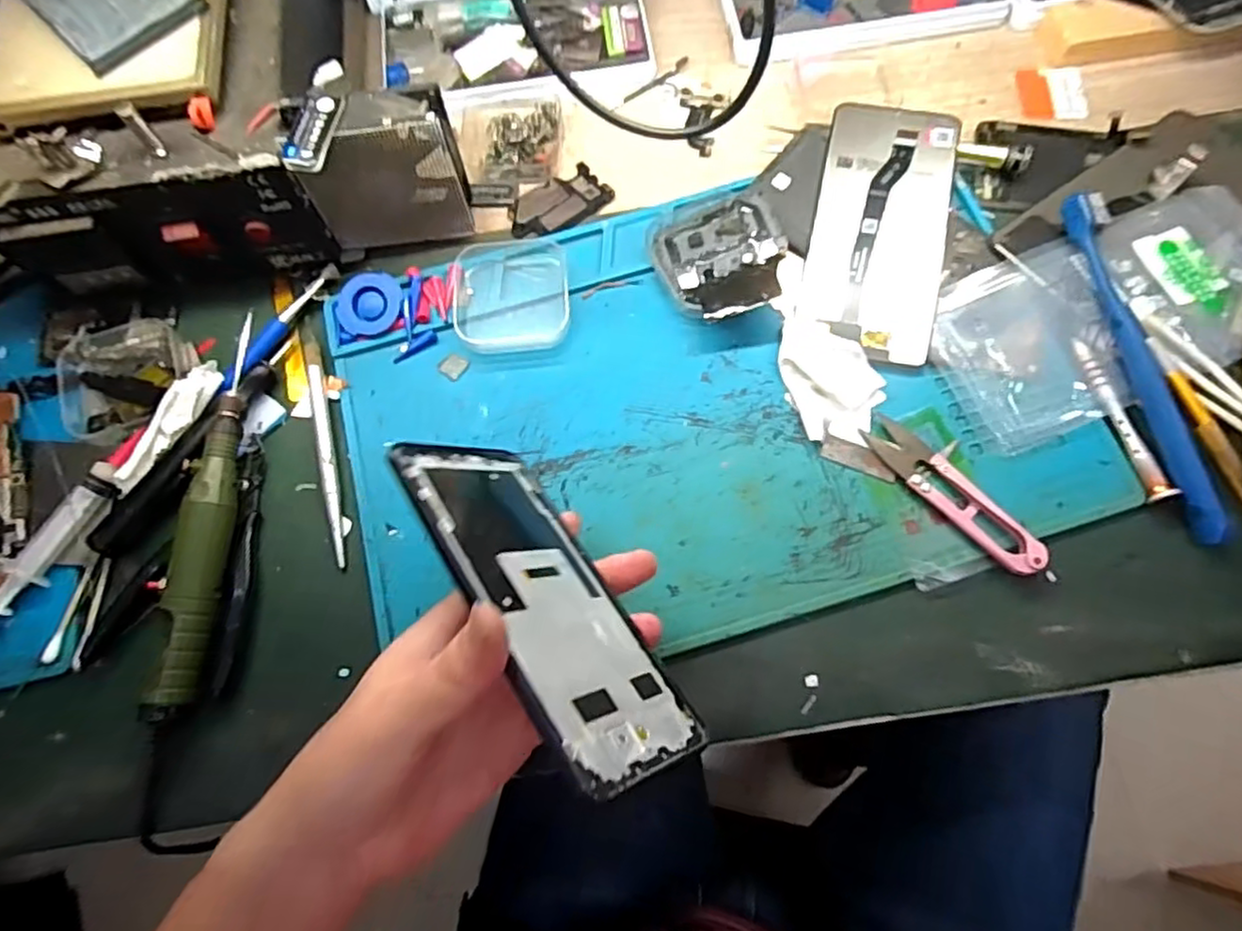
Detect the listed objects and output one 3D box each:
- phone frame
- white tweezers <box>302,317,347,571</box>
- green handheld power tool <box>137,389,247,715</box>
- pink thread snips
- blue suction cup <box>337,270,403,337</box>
[{"bbox_3d":[-0.031,0.050,0.278,0.004,0.073,0.160,-50,61,24],"label":"phone frame"},{"bbox_3d":[-0.162,-0.016,0.375,0.009,0.005,0.146,-15,71,-2],"label":"white tweezers"},{"bbox_3d":[-0.205,0.040,0.342,0.018,0.026,0.159,-2,71,3],"label":"green handheld power tool"},{"bbox_3d":[0.164,0.013,0.340,0.023,0.013,0.099,-41,74,-10],"label":"pink thread snips"},{"bbox_3d":[-0.142,-0.092,0.391,0.036,0.009,0.036,-1,71,3],"label":"blue suction cup"}]

